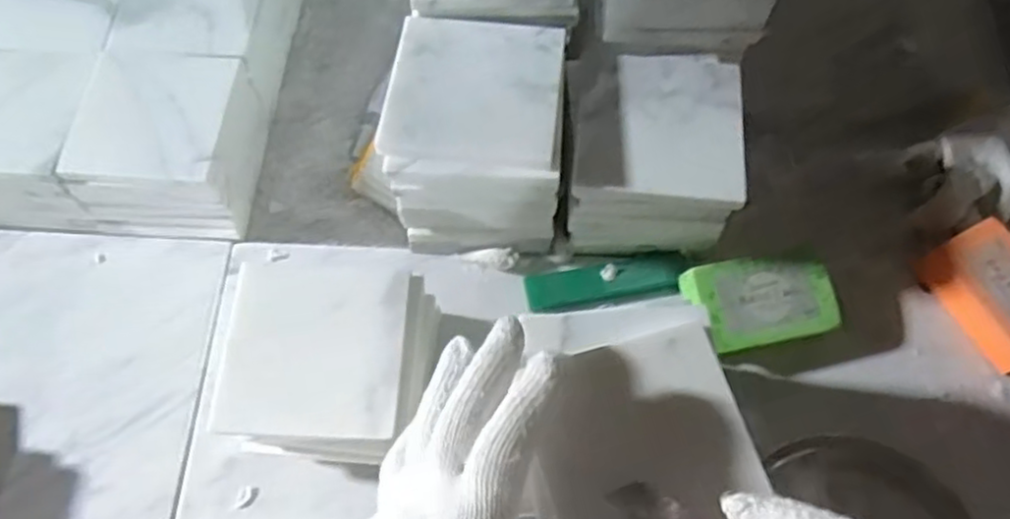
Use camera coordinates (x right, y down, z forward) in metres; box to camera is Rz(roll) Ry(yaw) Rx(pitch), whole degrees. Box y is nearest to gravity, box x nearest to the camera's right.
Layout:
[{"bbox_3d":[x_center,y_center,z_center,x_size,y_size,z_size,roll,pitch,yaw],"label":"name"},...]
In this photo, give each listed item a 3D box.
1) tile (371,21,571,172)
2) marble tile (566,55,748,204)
[{"bbox_3d":[-0.017,-0.100,0.419,0.100,0.009,0.098,8,66,0],"label":"tile"},{"bbox_3d":[0.092,-0.083,0.434,0.102,0.015,0.101,5,66,-2],"label":"marble tile"}]

